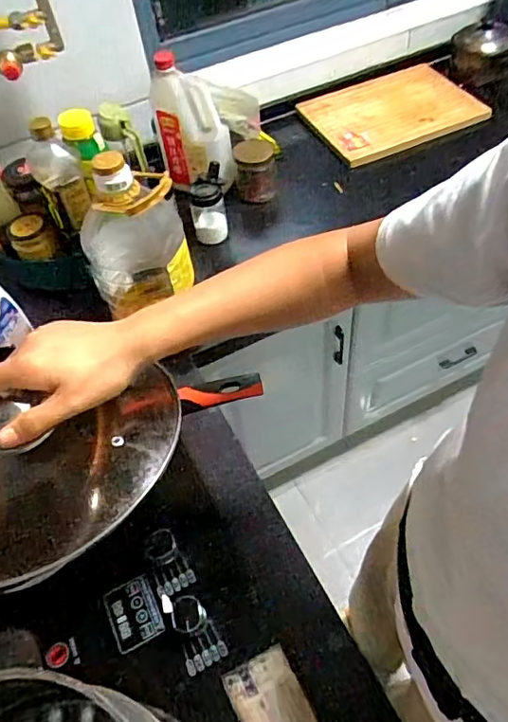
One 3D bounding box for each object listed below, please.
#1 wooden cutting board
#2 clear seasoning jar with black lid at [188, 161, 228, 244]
[{"bbox_3d":[0.320,-0.594,1.261,0.343,0.028,0.277,-21,53,-3],"label":"wooden cutting board"},{"bbox_3d":[-0.092,-0.314,1.032,0.067,0.153,0.072,-1,54,2],"label":"clear seasoning jar with black lid"}]

